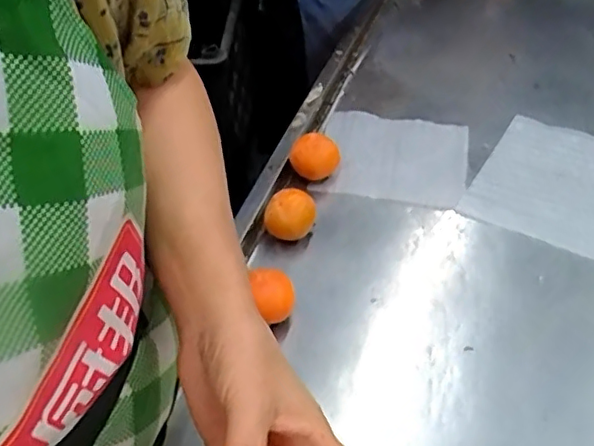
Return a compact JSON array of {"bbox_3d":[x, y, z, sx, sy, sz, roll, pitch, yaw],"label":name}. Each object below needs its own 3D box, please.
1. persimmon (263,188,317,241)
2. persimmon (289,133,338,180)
[{"bbox_3d":[-0.007,-0.003,0.608,0.055,0.049,0.049,-6,46,-2],"label":"persimmon"},{"bbox_3d":[0.020,-0.070,0.666,0.054,0.043,0.054,-4,46,0],"label":"persimmon"}]

